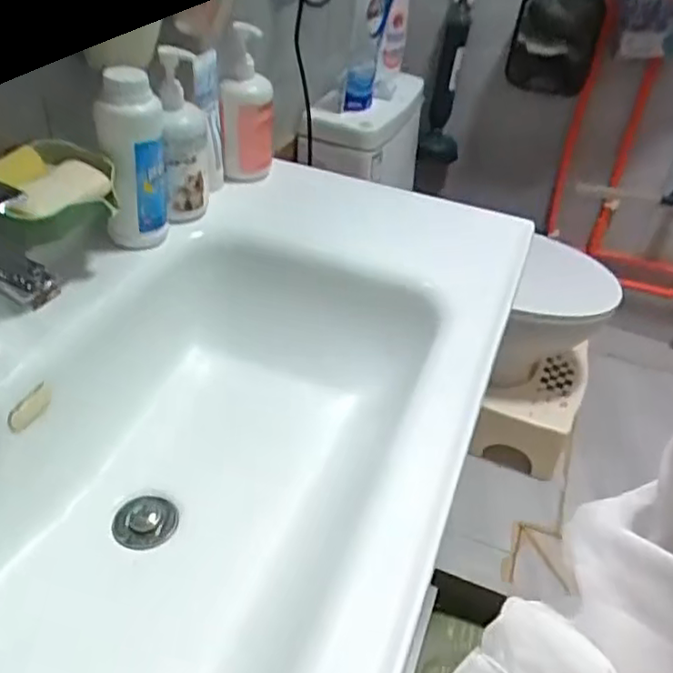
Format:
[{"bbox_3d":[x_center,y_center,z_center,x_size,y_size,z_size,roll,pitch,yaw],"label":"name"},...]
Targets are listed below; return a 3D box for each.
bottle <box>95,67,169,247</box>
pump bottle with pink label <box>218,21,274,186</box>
[{"bbox_3d":[-0.206,-0.180,0.668,0.061,0.177,0.062,-6,40,-15],"label":"bottle"},{"bbox_3d":[-0.111,-0.286,0.814,0.065,0.184,0.052,0,38,-7],"label":"pump bottle with pink label"}]

